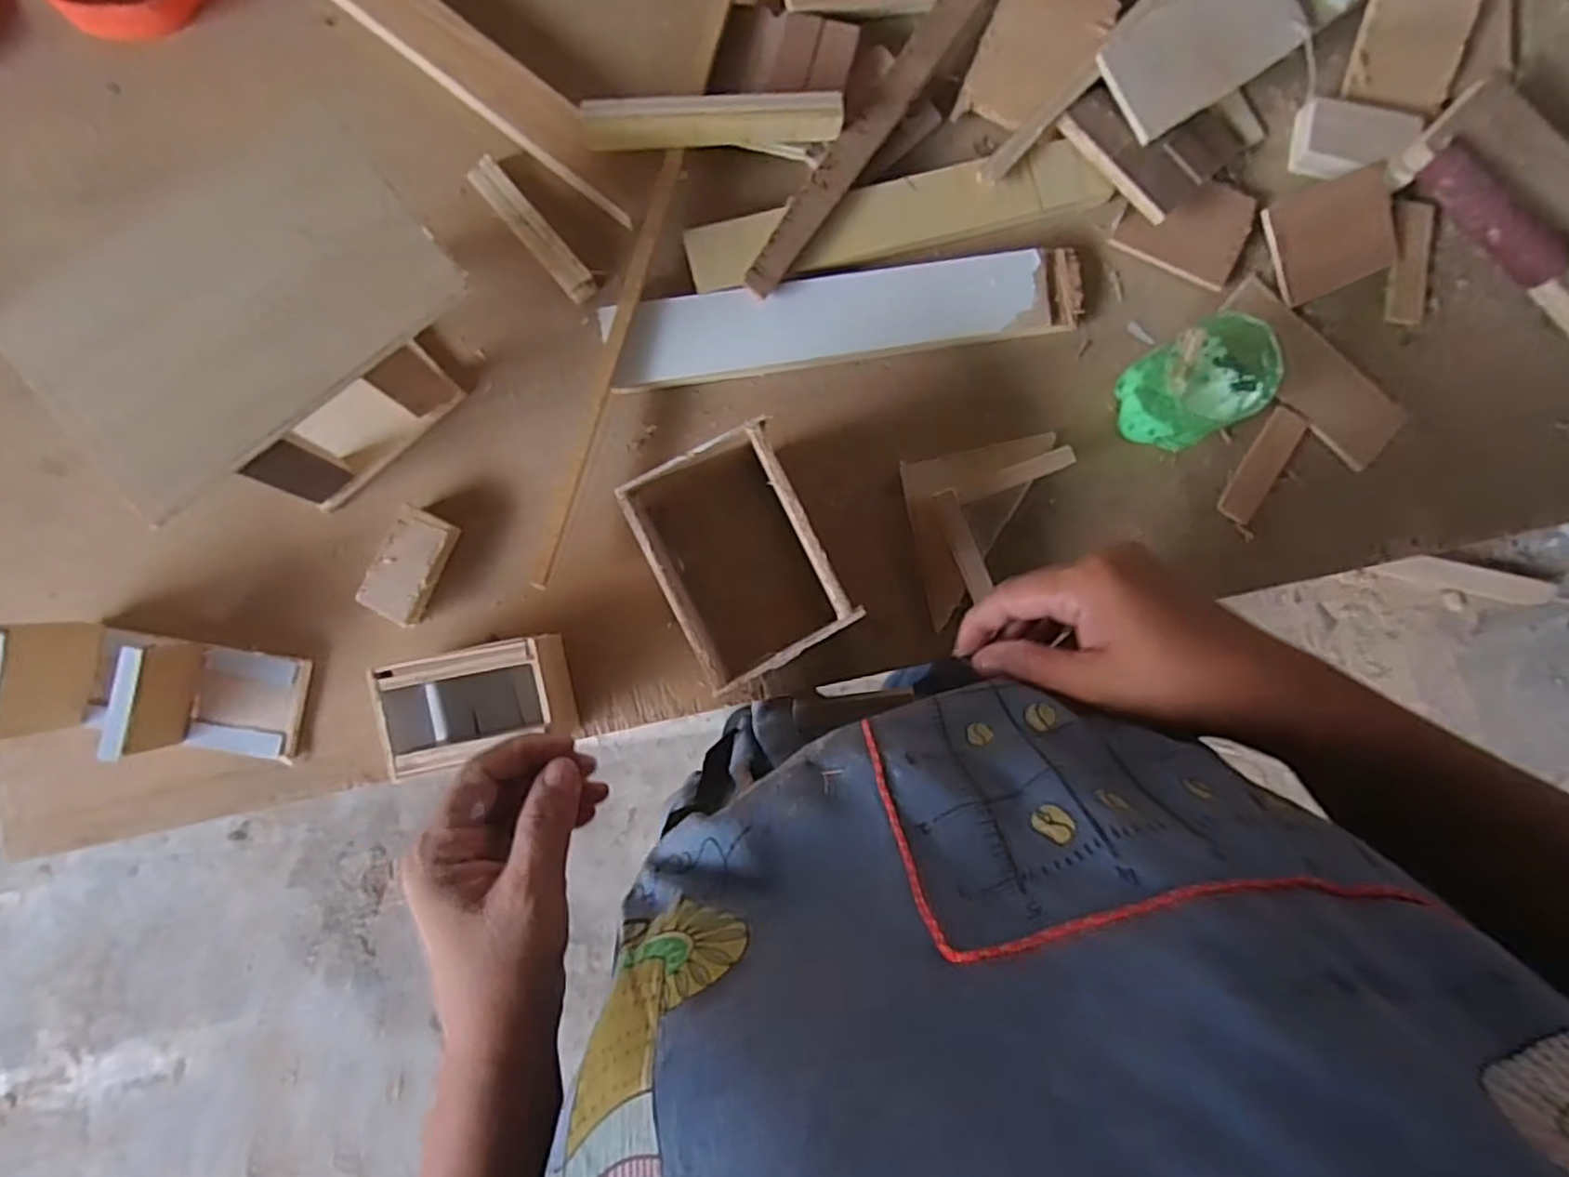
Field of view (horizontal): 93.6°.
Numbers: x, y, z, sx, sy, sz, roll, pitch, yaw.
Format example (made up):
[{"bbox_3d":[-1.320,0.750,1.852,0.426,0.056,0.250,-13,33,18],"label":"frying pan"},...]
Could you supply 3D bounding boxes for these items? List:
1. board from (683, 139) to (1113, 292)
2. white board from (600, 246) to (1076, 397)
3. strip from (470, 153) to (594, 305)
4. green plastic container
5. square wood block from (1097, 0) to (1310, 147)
[{"bbox_3d":[0.067,-0.218,0.433,0.247,0.015,0.042,-15,86,-3],"label":"board"},{"bbox_3d":[0.038,-0.159,0.433,0.274,0.016,0.051,-8,86,-3],"label":"white board"},{"bbox_3d":[-0.147,-0.209,0.432,0.017,0.009,0.099,-40,88,-4],"label":"strip"},{"bbox_3d":[0.223,-0.112,0.411,0.063,0.071,0.060,-31,92,-1],"label":"green plastic container"},{"bbox_3d":[0.245,-0.319,0.428,0.126,0.007,0.062,-34,87,-4],"label":"square wood block"}]

